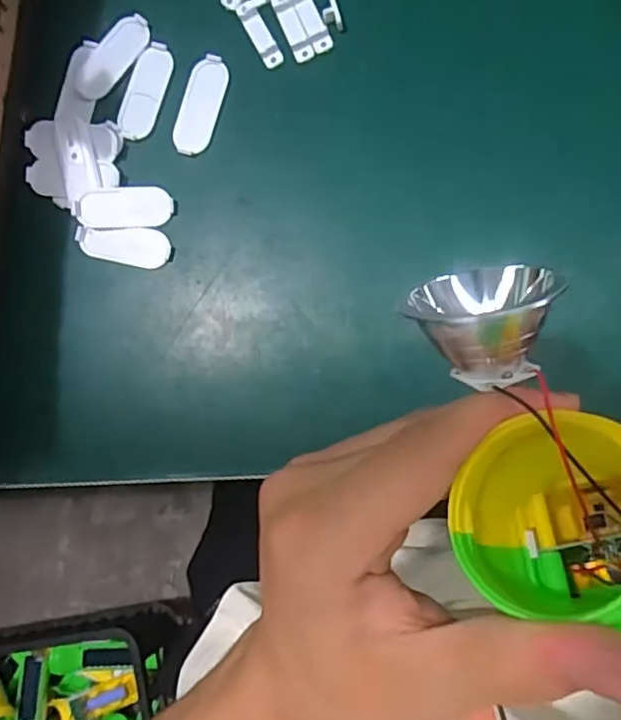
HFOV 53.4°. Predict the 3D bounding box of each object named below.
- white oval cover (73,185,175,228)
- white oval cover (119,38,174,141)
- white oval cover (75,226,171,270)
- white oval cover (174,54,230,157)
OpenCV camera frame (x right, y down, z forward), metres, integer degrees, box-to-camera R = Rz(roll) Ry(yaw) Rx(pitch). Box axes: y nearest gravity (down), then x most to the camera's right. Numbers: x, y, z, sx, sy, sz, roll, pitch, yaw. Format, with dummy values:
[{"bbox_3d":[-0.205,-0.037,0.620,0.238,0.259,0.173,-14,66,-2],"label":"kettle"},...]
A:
[{"bbox_3d":[-0.096,-0.079,0.316,0.049,0.006,0.020,1,87,8],"label":"white oval cover"},{"bbox_3d":[-0.085,-0.139,0.318,0.020,0.004,0.050,20,90,8],"label":"white oval cover"},{"bbox_3d":[-0.097,-0.060,0.317,0.049,0.004,0.020,11,89,8],"label":"white oval cover"},{"bbox_3d":[-0.056,-0.129,0.313,0.020,0.004,0.050,17,89,8],"label":"white oval cover"}]

